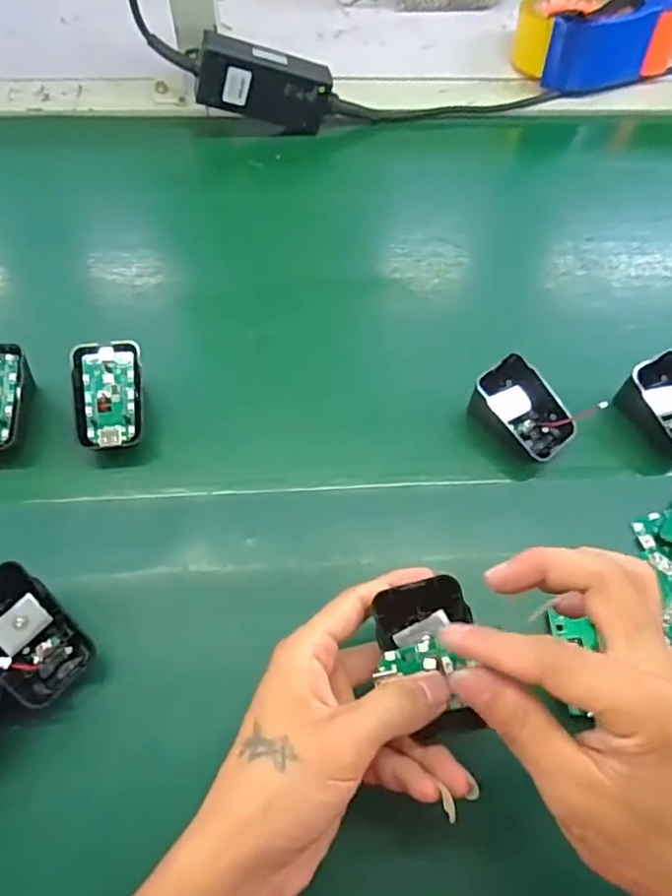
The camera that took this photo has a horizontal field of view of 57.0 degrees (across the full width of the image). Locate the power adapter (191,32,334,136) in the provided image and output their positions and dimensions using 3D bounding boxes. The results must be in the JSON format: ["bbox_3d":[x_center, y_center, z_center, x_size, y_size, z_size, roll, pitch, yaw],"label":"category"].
[{"bbox_3d":[-0.061,-0.318,0.548,0.119,0.057,0.032,4,58,-23],"label":"power adapter"}]

